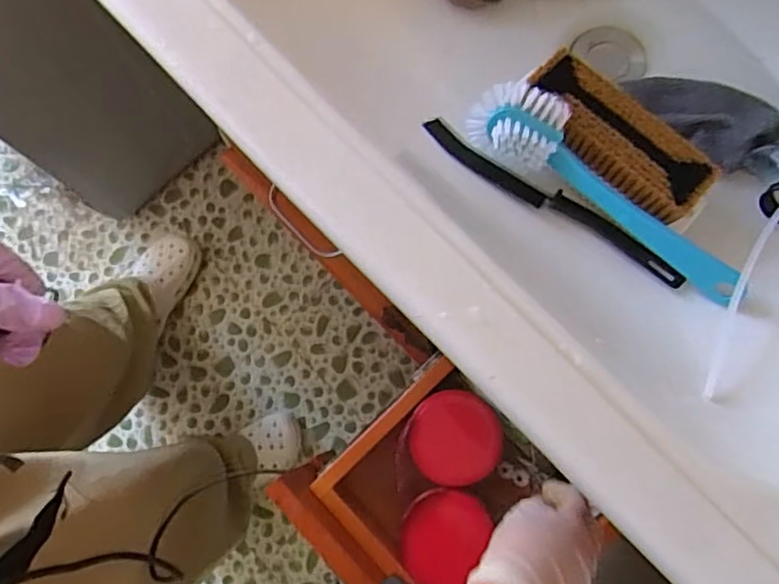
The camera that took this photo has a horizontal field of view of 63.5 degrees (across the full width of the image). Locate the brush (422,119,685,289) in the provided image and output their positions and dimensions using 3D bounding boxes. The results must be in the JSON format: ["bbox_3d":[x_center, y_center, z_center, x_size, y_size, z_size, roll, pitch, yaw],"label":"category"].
[{"bbox_3d":[0.116,-0.064,0.447,0.206,0.009,0.022,31,81,7],"label":"brush"}]

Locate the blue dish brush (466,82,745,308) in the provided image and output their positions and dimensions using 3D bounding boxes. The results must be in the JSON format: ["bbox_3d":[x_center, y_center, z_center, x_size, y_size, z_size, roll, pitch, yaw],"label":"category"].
[{"bbox_3d":[0.153,-0.071,0.427,0.214,0.038,0.043,35,82,8],"label":"blue dish brush"}]

